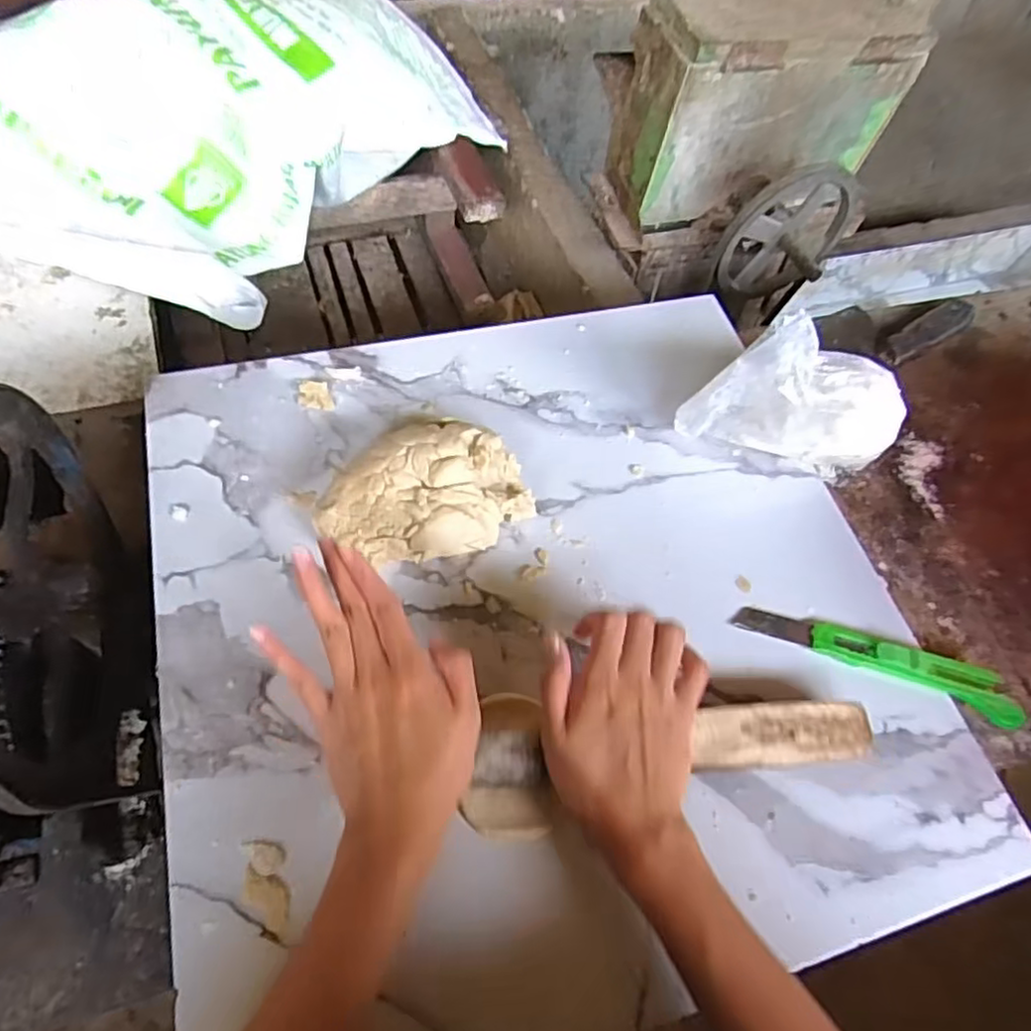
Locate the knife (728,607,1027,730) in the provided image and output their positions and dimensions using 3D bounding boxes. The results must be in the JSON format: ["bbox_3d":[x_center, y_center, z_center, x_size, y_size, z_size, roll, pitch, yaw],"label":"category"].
[{"bbox_3d":[0.247,0.094,0.459,0.190,0.014,0.036,22,60,2],"label":"knife"}]

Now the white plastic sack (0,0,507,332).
[{"bbox_3d":[-0.355,-0.505,0.852,0.395,0.193,0.669,37,62,11],"label":"white plastic sack"}]

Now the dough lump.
[{"bbox_3d":[-0.061,-0.014,0.459,0.146,0.057,0.097,-3,61,-8],"label":"dough lump"}]

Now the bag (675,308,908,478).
[{"bbox_3d":[0.216,-0.082,0.491,0.167,0.117,0.069,-11,63,-12],"label":"bag"}]

